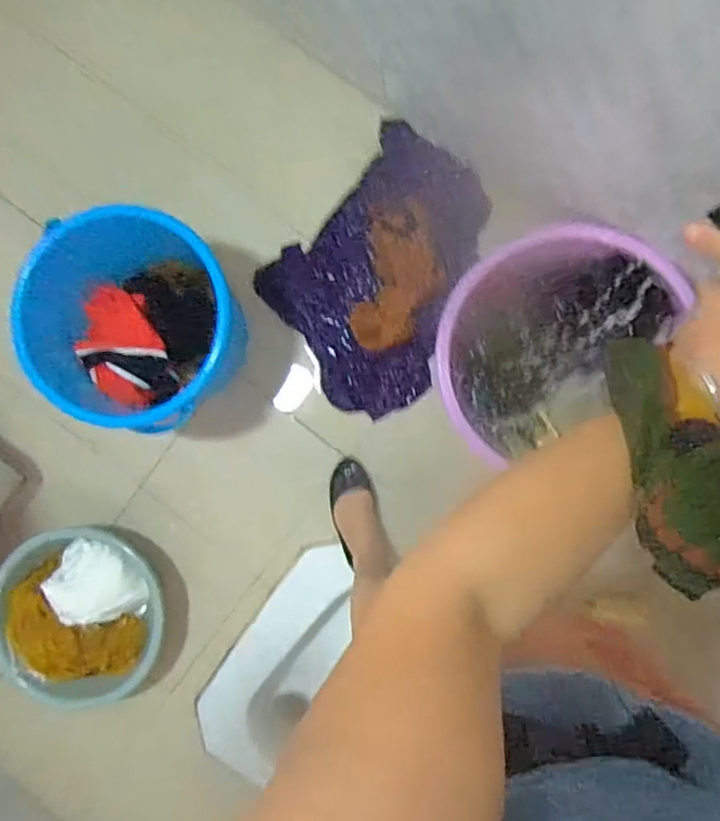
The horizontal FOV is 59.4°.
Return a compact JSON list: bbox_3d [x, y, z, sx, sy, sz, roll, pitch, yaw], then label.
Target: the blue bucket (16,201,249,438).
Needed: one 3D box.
[{"bbox_3d":[-0.366,-0.147,1.057,0.307,0.294,0.323,0,89,3],"label":"blue bucket"}]

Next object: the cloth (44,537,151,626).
[{"bbox_3d":[-0.482,0.319,1.140,0.155,0.043,0.169,-44,87,1],"label":"cloth"}]

